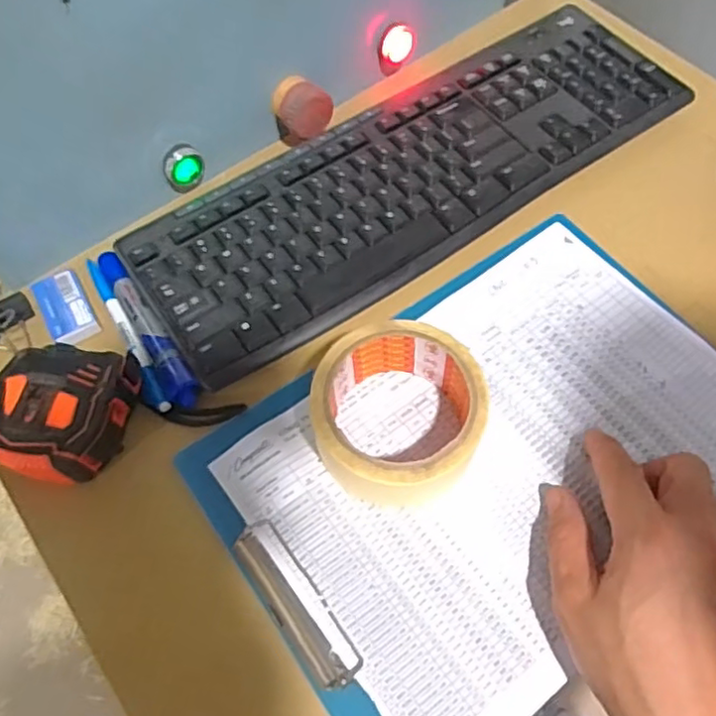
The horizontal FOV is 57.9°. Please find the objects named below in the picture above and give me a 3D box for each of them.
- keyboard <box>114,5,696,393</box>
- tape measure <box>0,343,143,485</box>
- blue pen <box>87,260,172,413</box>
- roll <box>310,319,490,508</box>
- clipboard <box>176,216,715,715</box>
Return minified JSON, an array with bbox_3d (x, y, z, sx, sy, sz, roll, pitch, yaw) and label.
[{"bbox_3d":[0.044,-0.141,0.474,0.424,0.021,0.140,-34,65,-13],"label":"keyboard"},{"bbox_3d":[-0.176,0.033,0.380,0.072,0.037,0.085,7,63,8],"label":"tape measure"},{"bbox_3d":[-0.153,-0.017,0.427,0.015,0.011,0.131,-28,64,-11],"label":"blue pen"},{"bbox_3d":[0.024,0.032,0.372,0.093,0.052,0.094,-2,62,3],"label":"roll"},{"bbox_3d":[0.083,0.058,0.383,0.309,0.014,0.219,-34,65,-14],"label":"clipboard"}]

